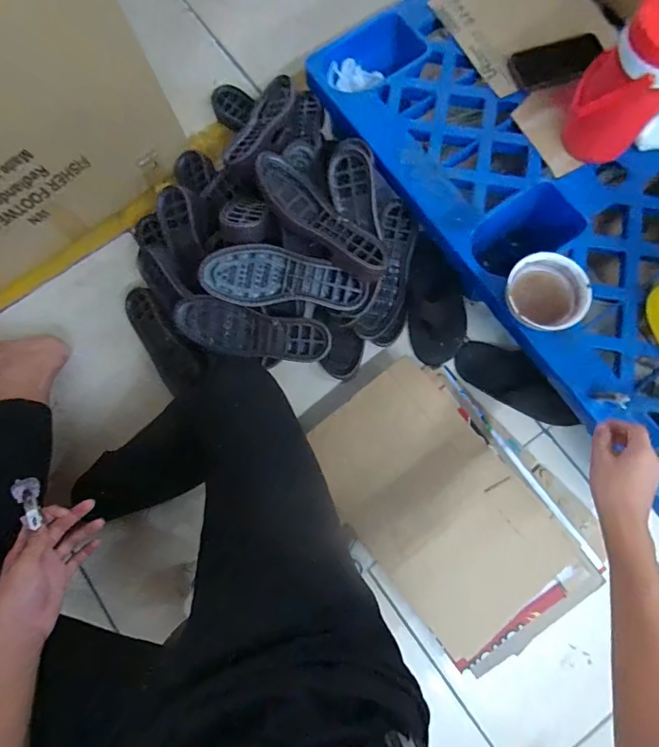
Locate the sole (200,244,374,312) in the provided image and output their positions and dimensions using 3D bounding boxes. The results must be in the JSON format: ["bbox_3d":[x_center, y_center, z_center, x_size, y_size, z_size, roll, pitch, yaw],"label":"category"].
[{"bbox_3d":[-0.067,-0.148,0.679,0.251,0.032,0.089,5,100,-13],"label":"sole"}]

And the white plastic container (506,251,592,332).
[{"bbox_3d":[0.317,-0.118,0.651,0.115,0.071,0.115,5,79,3],"label":"white plastic container"}]

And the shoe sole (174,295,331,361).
[{"bbox_3d":[-0.126,-0.069,0.726,0.251,0.032,0.080,12,101,-1],"label":"shoe sole"}]

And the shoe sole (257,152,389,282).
[{"bbox_3d":[-0.017,-0.238,0.679,0.260,0.056,0.082,41,82,9],"label":"shoe sole"}]

